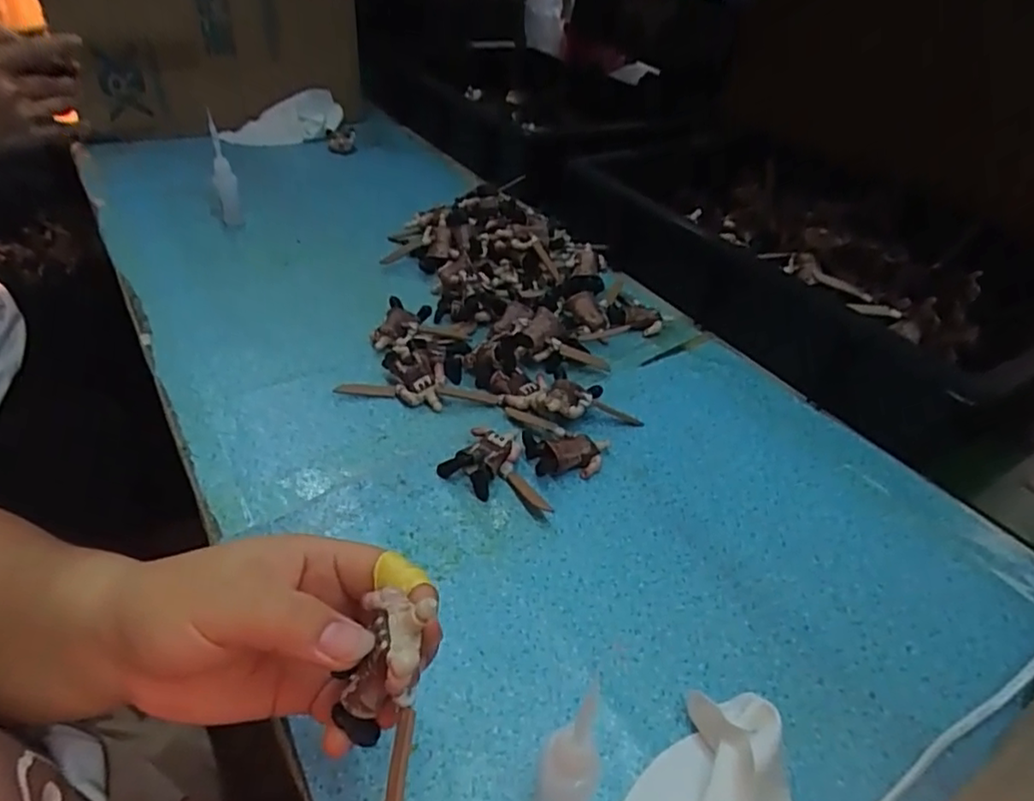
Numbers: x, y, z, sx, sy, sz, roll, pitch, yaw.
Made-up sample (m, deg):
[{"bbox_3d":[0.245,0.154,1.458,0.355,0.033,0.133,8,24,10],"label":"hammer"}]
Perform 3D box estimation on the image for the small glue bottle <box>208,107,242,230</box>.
[{"bbox_3d":[-0.323,-0.252,0.699,0.022,0.026,0.123,-13,86,-18],"label":"small glue bottle"}]

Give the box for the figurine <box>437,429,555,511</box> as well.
[{"bbox_3d":[-0.007,0.045,0.424,0.076,0.020,0.051,22,43,21],"label":"figurine"}]

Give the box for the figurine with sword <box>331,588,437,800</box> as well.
[{"bbox_3d":[-0.047,0.107,0.218,0.029,0.079,0.025,6,-3,2],"label":"figurine with sword"}]

